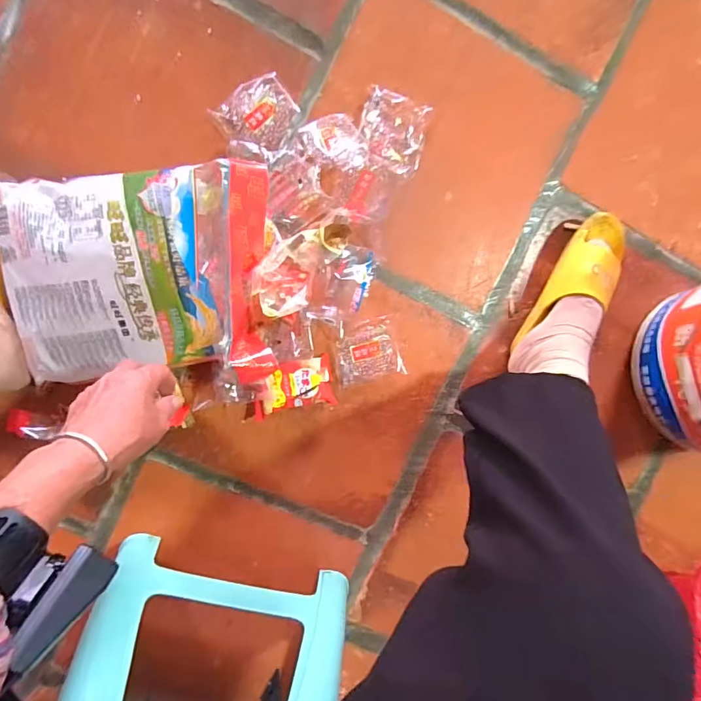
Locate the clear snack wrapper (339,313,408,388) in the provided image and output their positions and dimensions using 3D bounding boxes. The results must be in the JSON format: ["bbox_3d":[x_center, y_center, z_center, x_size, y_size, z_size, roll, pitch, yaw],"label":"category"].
[{"bbox_3d":[0.026,0.001,0.589,0.085,0.016,0.086,-7,97,-6],"label":"clear snack wrapper"}]

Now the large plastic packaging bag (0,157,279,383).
[{"bbox_3d":[-0.238,-0.086,0.503,0.279,0.103,0.233,-3,97,-6],"label":"large plastic packaging bag"}]

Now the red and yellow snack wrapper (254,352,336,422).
[{"bbox_3d":[-0.076,0.047,0.570,0.104,0.036,0.063,-10,97,-5],"label":"red and yellow snack wrapper"}]

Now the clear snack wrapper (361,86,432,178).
[{"bbox_3d":[0.056,-0.280,0.563,0.083,0.020,0.087,14,95,-8],"label":"clear snack wrapper"}]

